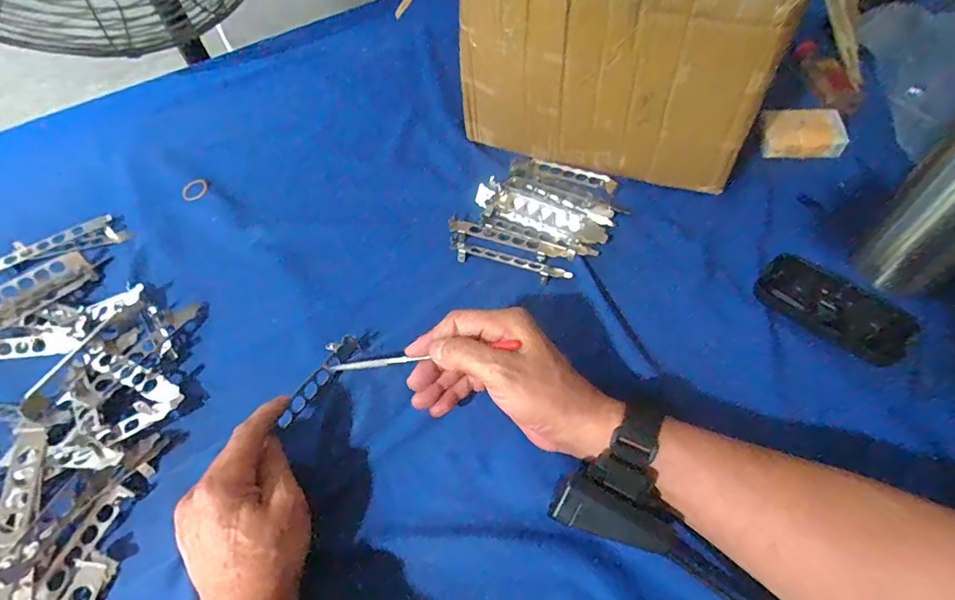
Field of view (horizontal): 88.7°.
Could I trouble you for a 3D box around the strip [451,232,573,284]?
[{"bbox_3d":[0.029,-0.036,0.470,0.120,0.008,0.026,20,59,18],"label":"strip"}]

